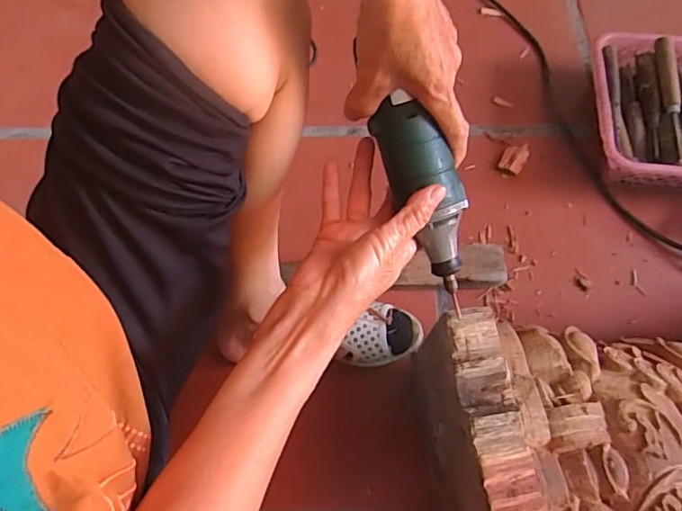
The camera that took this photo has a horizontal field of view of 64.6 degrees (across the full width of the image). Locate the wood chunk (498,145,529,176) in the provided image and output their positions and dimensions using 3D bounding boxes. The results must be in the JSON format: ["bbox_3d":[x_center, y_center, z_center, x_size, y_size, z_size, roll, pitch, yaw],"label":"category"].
[{"bbox_3d":[0.246,-0.137,0.773,0.032,0.017,0.051,28,69,12],"label":"wood chunk"}]

